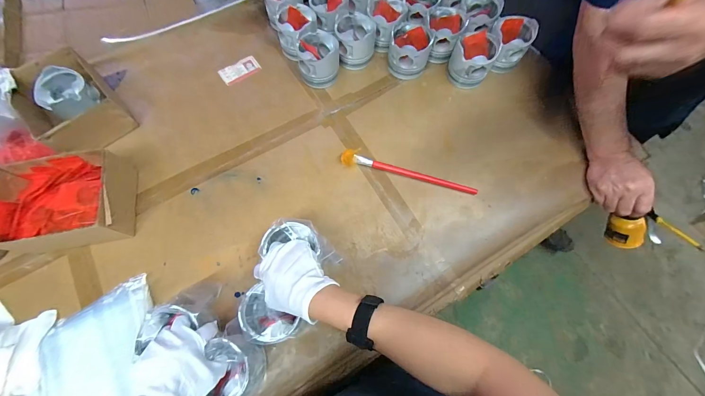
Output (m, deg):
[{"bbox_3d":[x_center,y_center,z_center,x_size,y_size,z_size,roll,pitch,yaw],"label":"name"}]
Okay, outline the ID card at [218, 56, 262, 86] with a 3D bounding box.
[{"bbox_3d":[-0.267,-0.304,0.705,0.091,0.011,0.045,-33,73,-13],"label":"ID card"}]

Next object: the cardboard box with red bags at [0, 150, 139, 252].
[{"bbox_3d":[-0.518,0.006,0.541,0.207,0.091,0.149,-10,70,-5],"label":"cardboard box with red bags"}]

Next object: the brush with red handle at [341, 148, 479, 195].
[{"bbox_3d":[0.115,-0.057,0.604,0.276,0.023,0.038,13,70,4],"label":"brush with red handle"}]

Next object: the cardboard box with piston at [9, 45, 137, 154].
[{"bbox_3d":[-0.578,-0.189,0.614,0.153,0.085,0.207,-40,75,-15],"label":"cardboard box with piston"}]

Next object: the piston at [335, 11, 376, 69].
[{"bbox_3d":[0.006,-0.364,0.693,0.090,0.079,0.097,-2,69,-2],"label":"piston"}]

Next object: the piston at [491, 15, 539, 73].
[{"bbox_3d":[0.357,-0.350,0.691,0.094,0.095,0.090,-6,69,-3],"label":"piston"}]

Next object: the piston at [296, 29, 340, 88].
[{"bbox_3d":[-0.077,-0.309,0.673,0.092,0.084,0.095,-7,70,-4],"label":"piston"}]

